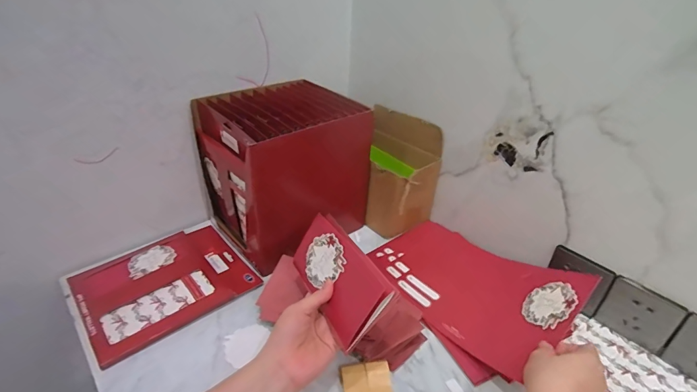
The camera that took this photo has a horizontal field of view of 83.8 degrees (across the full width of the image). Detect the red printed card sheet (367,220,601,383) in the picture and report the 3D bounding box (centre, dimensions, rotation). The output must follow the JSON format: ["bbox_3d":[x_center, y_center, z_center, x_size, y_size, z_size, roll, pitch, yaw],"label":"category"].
[{"bbox_3d":[0.191,0.128,0.590,0.178,0.108,0.298,-15,38,-25],"label":"red printed card sheet"}]

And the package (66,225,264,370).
[{"bbox_3d":[-0.285,0.130,0.610,0.236,0.026,0.188,-24,42,-34],"label":"package"}]

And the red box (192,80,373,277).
[{"bbox_3d":[-0.115,-0.048,0.714,0.205,0.254,0.255,28,41,32],"label":"red box"}]

